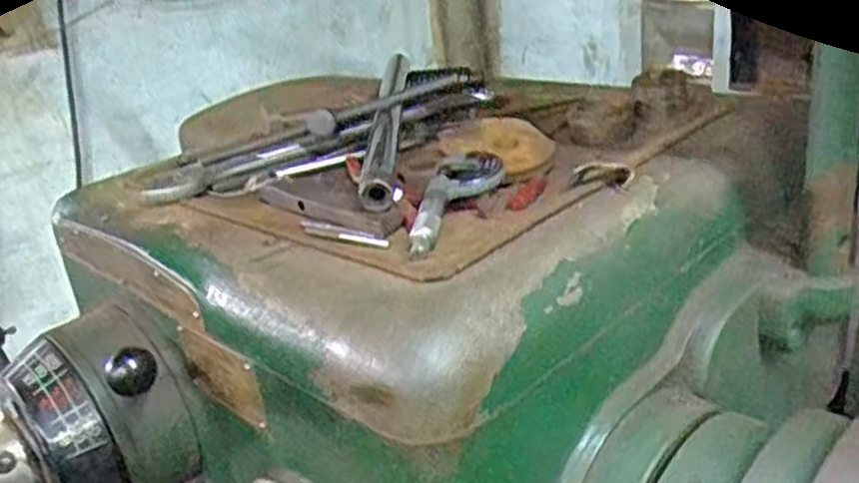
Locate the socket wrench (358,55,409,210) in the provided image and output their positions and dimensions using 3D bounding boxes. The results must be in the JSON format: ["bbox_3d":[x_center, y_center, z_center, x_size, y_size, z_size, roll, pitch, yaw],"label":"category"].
[{"bbox_3d":[-0.038,-0.119,0.707,0.024,0.026,0.420,-6,25,3],"label":"socket wrench"}]

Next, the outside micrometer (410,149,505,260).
[{"bbox_3d":[0.020,-0.031,0.524,0.049,0.022,0.143,-1,25,16],"label":"outside micrometer"}]

